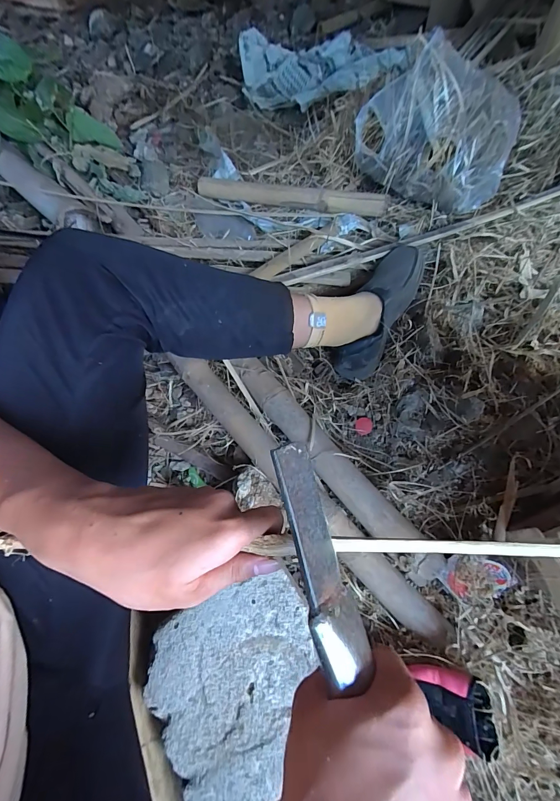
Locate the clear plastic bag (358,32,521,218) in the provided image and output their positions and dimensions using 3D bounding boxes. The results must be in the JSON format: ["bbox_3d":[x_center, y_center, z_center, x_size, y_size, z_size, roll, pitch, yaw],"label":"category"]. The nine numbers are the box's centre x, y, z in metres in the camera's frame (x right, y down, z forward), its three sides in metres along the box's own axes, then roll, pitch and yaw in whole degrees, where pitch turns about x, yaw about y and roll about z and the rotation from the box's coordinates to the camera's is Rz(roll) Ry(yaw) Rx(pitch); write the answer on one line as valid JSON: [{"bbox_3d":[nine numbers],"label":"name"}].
[{"bbox_3d":[0.301,-0.533,0.660,0.301,0.184,0.144,33,69,18],"label":"clear plastic bag"}]

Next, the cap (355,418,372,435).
[{"bbox_3d":[0.149,0.045,0.605,0.030,0.004,0.028,-1,83,6],"label":"cap"}]

